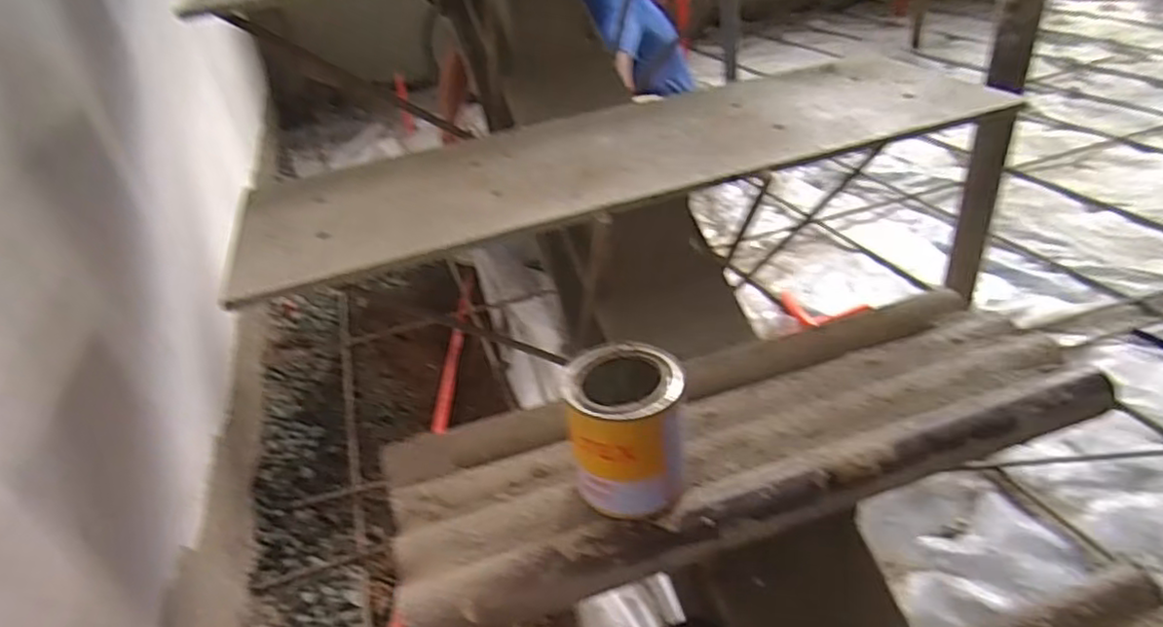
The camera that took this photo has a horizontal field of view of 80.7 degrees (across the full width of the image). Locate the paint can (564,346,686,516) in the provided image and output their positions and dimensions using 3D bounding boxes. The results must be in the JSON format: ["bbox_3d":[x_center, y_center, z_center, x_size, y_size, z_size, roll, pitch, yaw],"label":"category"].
[{"bbox_3d":[0.034,0.088,0.500,0.080,0.101,0.080,-5,33,3],"label":"paint can"}]

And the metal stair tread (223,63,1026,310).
[{"bbox_3d":[0.047,-0.173,0.735,0.780,0.019,0.275,-14,33,-10],"label":"metal stair tread"}]

